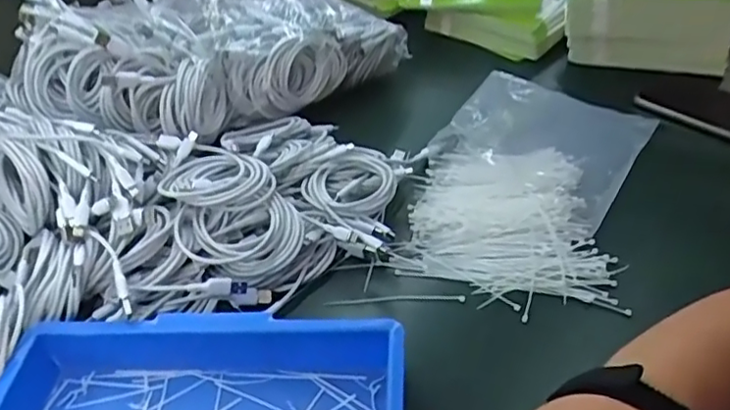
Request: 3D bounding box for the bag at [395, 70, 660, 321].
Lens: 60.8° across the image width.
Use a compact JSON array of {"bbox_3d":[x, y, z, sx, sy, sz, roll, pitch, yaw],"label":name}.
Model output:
[{"bbox_3d":[0.156,-0.022,0.607,0.193,0.030,0.290,12,59,19],"label":"bag"}]

